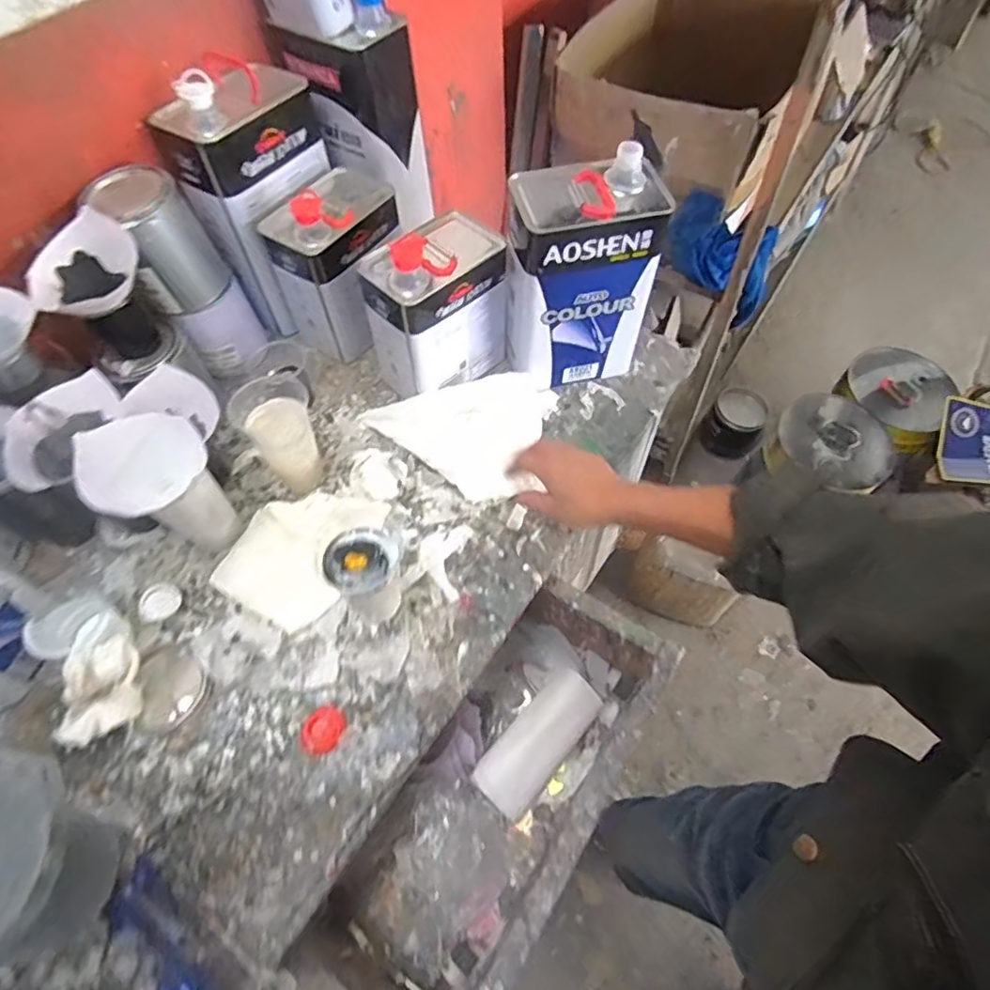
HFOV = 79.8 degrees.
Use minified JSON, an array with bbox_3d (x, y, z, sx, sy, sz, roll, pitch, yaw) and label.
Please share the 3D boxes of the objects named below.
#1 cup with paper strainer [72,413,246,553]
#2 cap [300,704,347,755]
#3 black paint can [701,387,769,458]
[{"bbox_3d":[-0.365,-0.008,0.661,0.098,0.184,0.107,-1,58,1],"label":"cup with paper strainer"},{"bbox_3d":[-0.174,0.237,0.602,0.038,0.026,0.046,28,63,17],"label":"cap"},{"bbox_3d":[0.689,-0.209,1.710,0.153,0.164,0.132,28,63,17],"label":"black paint can"}]

